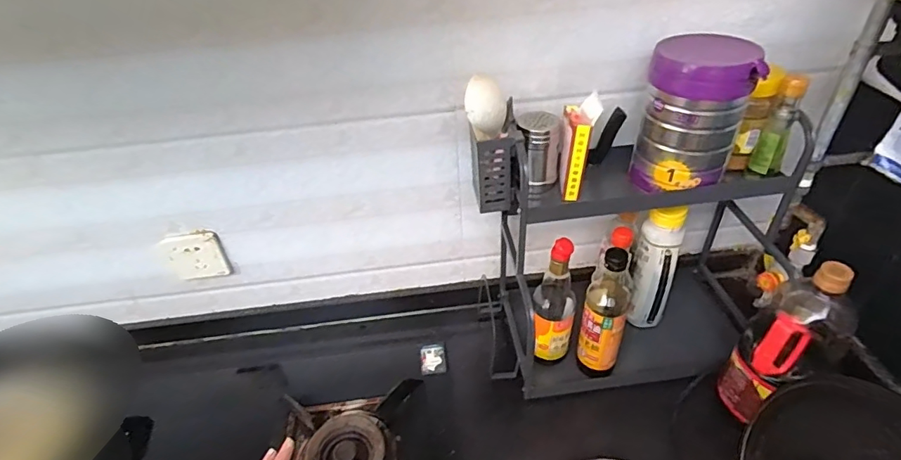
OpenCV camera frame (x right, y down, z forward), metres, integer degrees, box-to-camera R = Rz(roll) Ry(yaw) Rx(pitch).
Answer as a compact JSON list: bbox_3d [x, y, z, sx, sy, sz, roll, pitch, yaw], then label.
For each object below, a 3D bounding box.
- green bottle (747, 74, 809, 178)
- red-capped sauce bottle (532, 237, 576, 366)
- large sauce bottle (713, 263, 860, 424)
[{"bbox_3d":[0.450,-0.141,0.666,0.042,0.141,0.036,24,48,30],"label":"green bottle"},{"bbox_3d":[0.166,0.121,0.782,0.070,0.249,0.069,6,41,12],"label":"red-capped sauce bottle"},{"bbox_3d":[0.462,0.158,0.674,0.095,0.284,0.105,-2,40,2],"label":"large sauce bottle"}]

